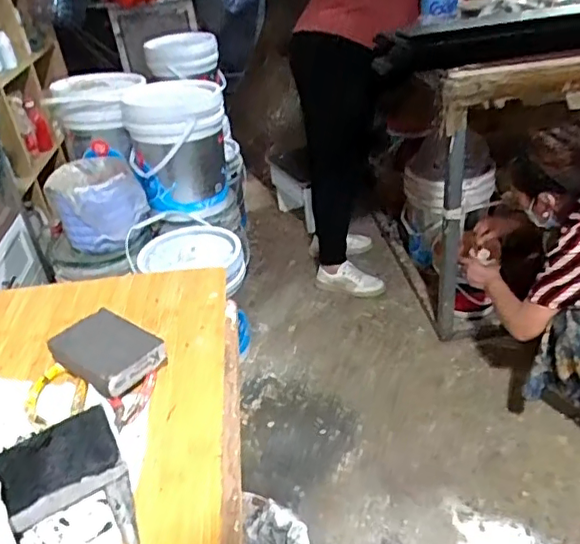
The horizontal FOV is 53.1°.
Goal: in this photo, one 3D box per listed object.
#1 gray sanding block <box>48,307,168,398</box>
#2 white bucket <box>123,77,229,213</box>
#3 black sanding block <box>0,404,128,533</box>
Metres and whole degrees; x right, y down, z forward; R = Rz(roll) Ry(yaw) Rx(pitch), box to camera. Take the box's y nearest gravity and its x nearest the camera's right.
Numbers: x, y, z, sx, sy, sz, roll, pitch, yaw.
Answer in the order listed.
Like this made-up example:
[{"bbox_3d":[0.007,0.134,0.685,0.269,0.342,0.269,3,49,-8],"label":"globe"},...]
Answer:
[{"bbox_3d":[-0.178,0.076,0.568,0.102,0.027,0.068,22,43,34],"label":"gray sanding block"},{"bbox_3d":[-0.349,-0.403,1.833,0.304,0.312,0.268,-10,34,-7],"label":"white bucket"},{"bbox_3d":[-0.181,0.152,0.457,0.087,0.031,0.067,-21,37,-21],"label":"black sanding block"}]

